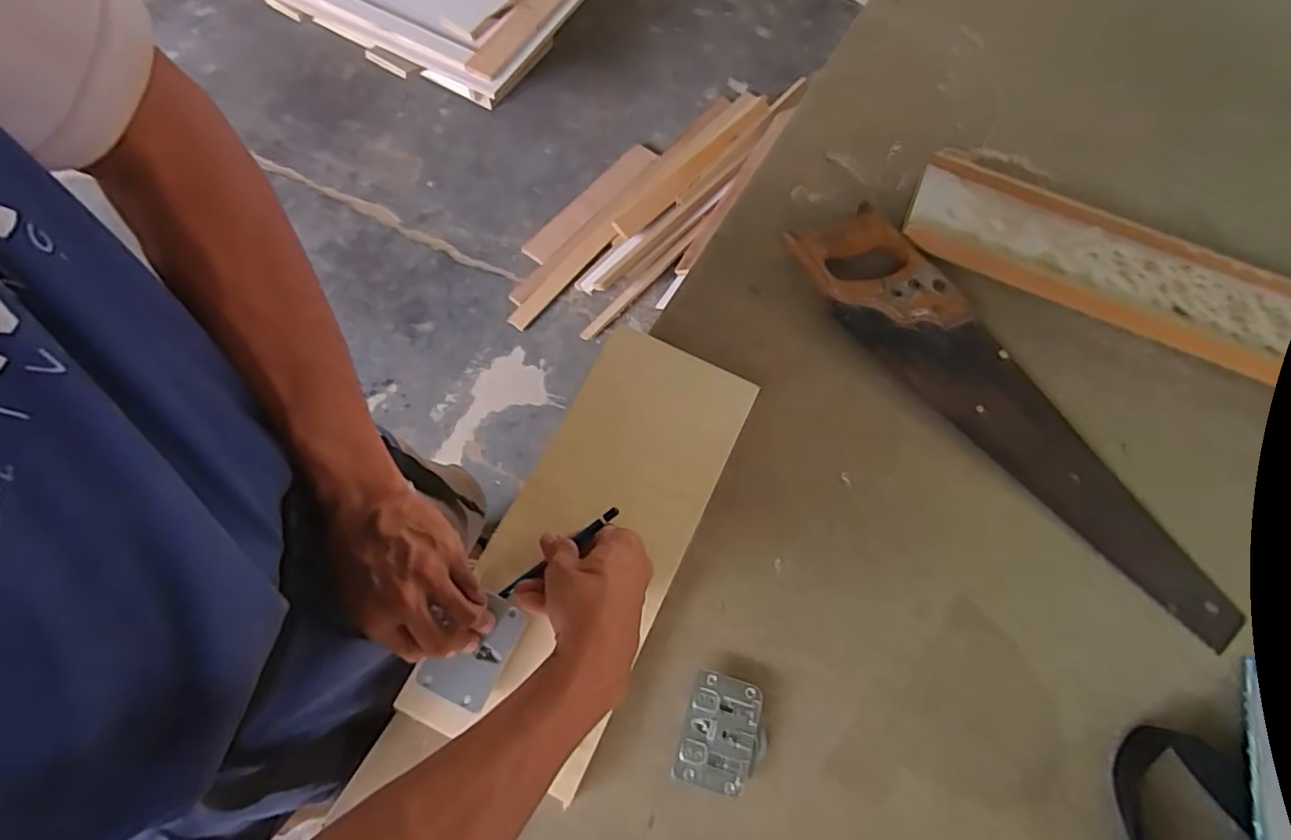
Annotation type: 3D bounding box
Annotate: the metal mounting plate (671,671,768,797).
[{"bbox_3d":[0.061,0.244,0.464,0.064,0.013,0.080,17,68,4],"label":"metal mounting plate"}]

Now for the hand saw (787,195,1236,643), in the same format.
[{"bbox_3d":[0.332,-0.005,0.562,0.114,0.029,0.491,-30,73,-14],"label":"hand saw"}]

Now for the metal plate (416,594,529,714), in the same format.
[{"bbox_3d":[-0.131,0.174,0.455,0.053,0.004,0.078,24,69,7],"label":"metal plate"}]

